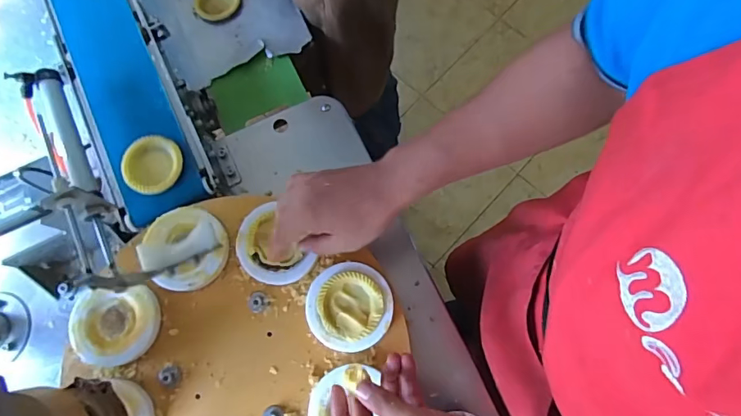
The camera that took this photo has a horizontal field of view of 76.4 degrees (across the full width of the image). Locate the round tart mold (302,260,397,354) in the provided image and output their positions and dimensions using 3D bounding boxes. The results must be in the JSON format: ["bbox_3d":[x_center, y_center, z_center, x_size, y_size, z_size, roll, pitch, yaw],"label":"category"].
[{"bbox_3d":[-0.024,0.115,0.549,0.095,0.024,0.098,0,75,1],"label":"round tart mold"}]

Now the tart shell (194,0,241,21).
[{"bbox_3d":[-0.252,-0.338,0.769,0.067,0.011,0.070,0,75,1],"label":"tart shell"}]

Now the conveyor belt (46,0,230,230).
[{"bbox_3d":[-0.348,-0.198,0.676,0.134,0.086,0.479,-25,76,-6],"label":"conveyor belt"}]

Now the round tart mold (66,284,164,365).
[{"bbox_3d":[-0.300,0.138,0.551,0.097,0.016,0.086,-3,75,0],"label":"round tart mold"}]

